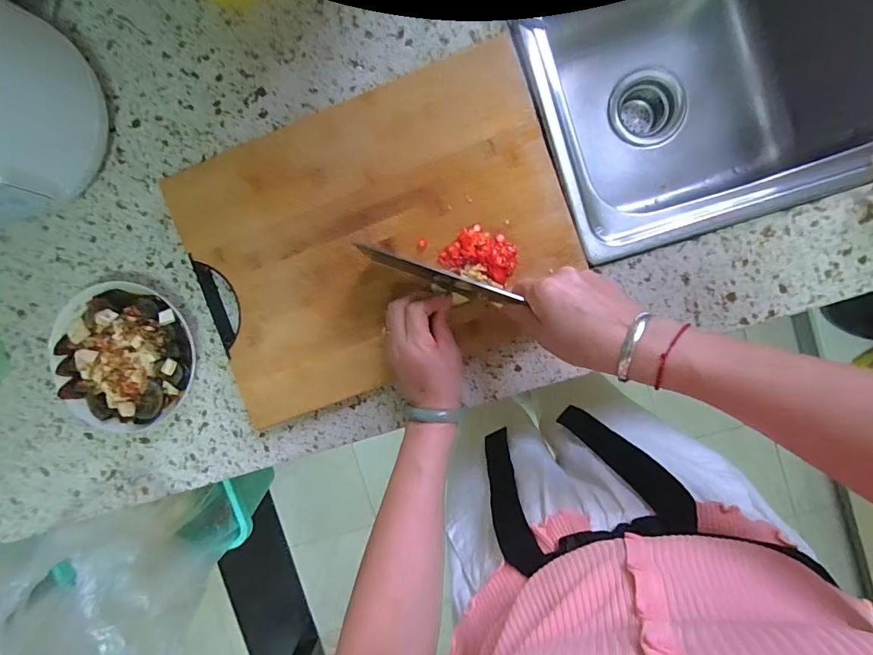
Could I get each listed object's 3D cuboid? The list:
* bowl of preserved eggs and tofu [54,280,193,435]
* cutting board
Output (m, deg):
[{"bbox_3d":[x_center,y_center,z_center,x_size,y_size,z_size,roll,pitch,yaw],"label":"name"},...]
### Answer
[{"bbox_3d":[-0.358,0.036,0.480,0.175,0.045,0.159,-30,91,6],"label":"bowl of preserved eggs and tofu"},{"bbox_3d":[-0.064,-0.085,0.445,0.391,0.031,0.294,-17,92,5],"label":"cutting board"}]

